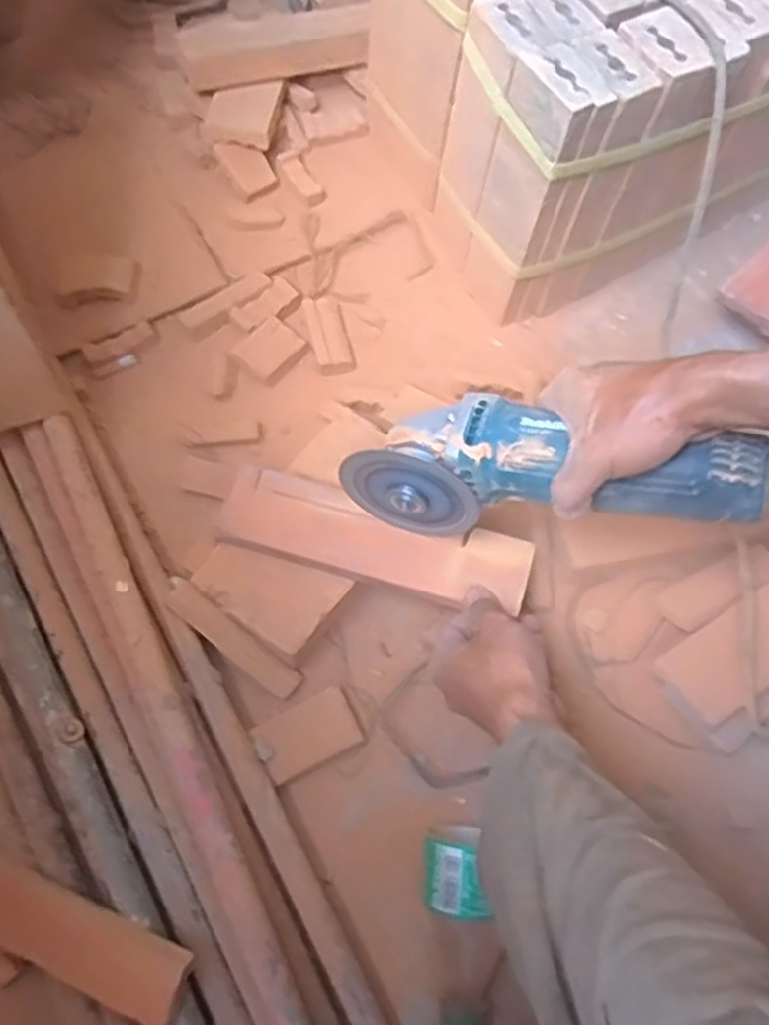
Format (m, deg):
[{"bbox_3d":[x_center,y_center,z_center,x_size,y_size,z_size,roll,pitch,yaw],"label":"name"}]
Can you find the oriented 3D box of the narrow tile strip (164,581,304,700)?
[{"bbox_3d":[-0.113,0.097,0.595,0.117,0.015,0.023,41,70,-7],"label":"narrow tile strip"}]

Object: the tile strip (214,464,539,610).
[{"bbox_3d":[-0.006,0.019,0.585,0.225,0.010,0.063,15,67,5],"label":"tile strip"}]

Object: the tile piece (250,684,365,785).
[{"bbox_3d":[-0.056,0.165,0.584,0.072,0.012,0.047,-26,71,-13],"label":"tile piece"}]

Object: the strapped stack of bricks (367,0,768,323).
[{"bbox_3d":[0.198,-0.399,0.701,0.348,0.230,0.301,-30,72,-14],"label":"strapped stack of bricks"}]

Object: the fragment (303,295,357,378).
[{"bbox_3d":[-0.050,-0.164,0.714,0.033,0.008,0.086,-12,69,-8],"label":"fragment"}]

